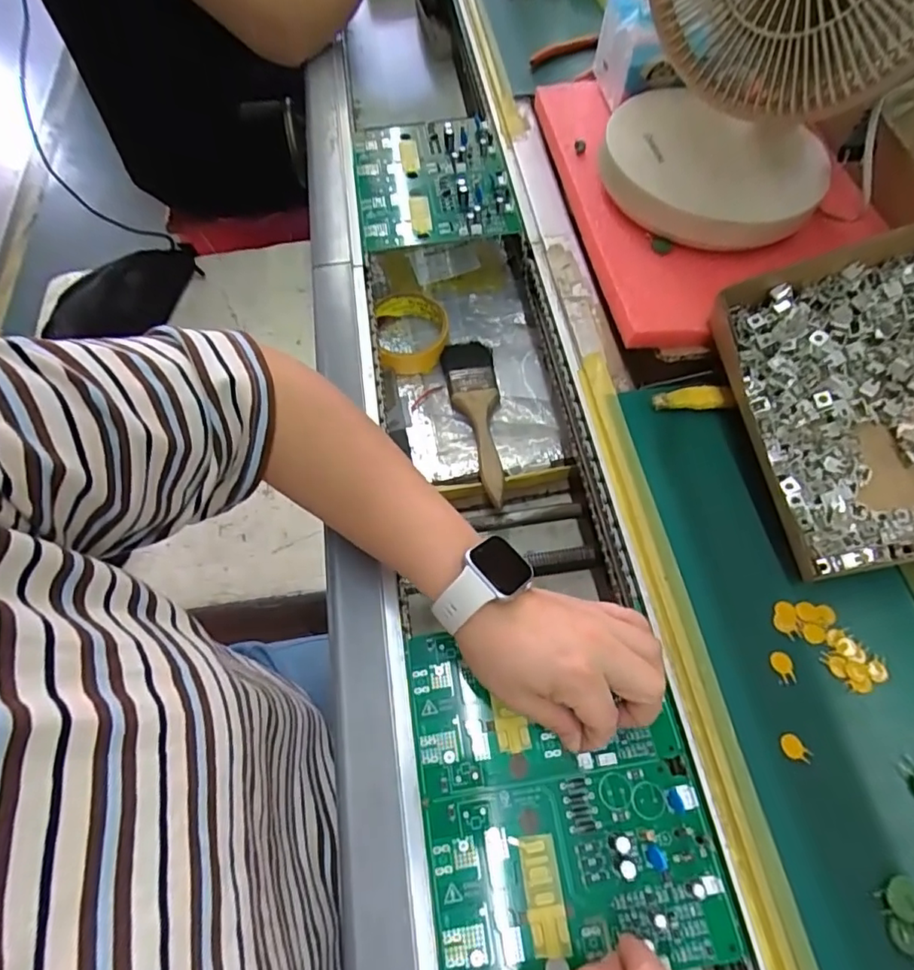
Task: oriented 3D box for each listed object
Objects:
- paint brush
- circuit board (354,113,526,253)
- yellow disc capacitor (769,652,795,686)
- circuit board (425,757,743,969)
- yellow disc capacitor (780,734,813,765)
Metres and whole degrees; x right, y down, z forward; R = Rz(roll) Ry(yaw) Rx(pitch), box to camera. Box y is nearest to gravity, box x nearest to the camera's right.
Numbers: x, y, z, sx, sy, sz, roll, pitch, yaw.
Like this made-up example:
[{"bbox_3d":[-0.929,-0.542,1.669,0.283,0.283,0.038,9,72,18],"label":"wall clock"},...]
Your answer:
[{"bbox_3d":[0.019,-0.069,0.541,0.051,0.025,0.195,-6,62,-1],"label":"paint brush"},{"bbox_3d":[-0.029,-0.329,0.600,0.157,0.025,0.192,-8,62,-2],"label":"circuit board"},{"bbox_3d":[0.207,0.115,0.354,0.014,0.004,0.019,-9,62,-3],"label":"yellow disc capacitor"},{"bbox_3d":[0.066,0.217,0.311,0.154,0.007,0.095,-9,62,-2],"label":"circuit board"},{"bbox_3d":[0.201,0.156,0.331,0.018,0.004,0.012,40,70,20],"label":"yellow disc capacitor"}]

